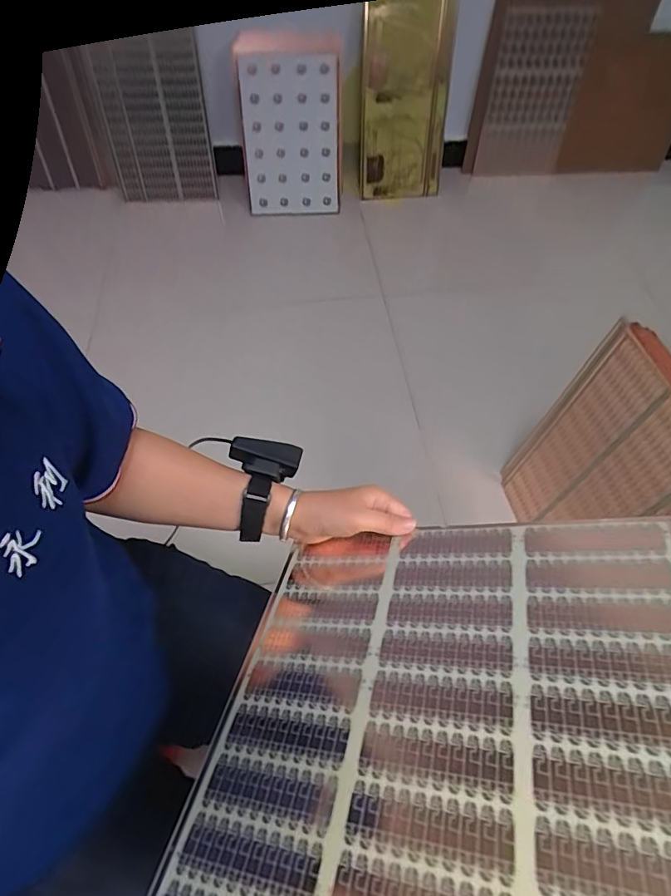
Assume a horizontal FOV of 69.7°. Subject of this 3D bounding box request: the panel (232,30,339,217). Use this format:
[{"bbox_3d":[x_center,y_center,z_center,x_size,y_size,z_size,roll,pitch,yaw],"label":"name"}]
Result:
[{"bbox_3d":[-0.140,-0.959,1.470,0.281,0.456,0.069,11,31,16],"label":"panel"}]

